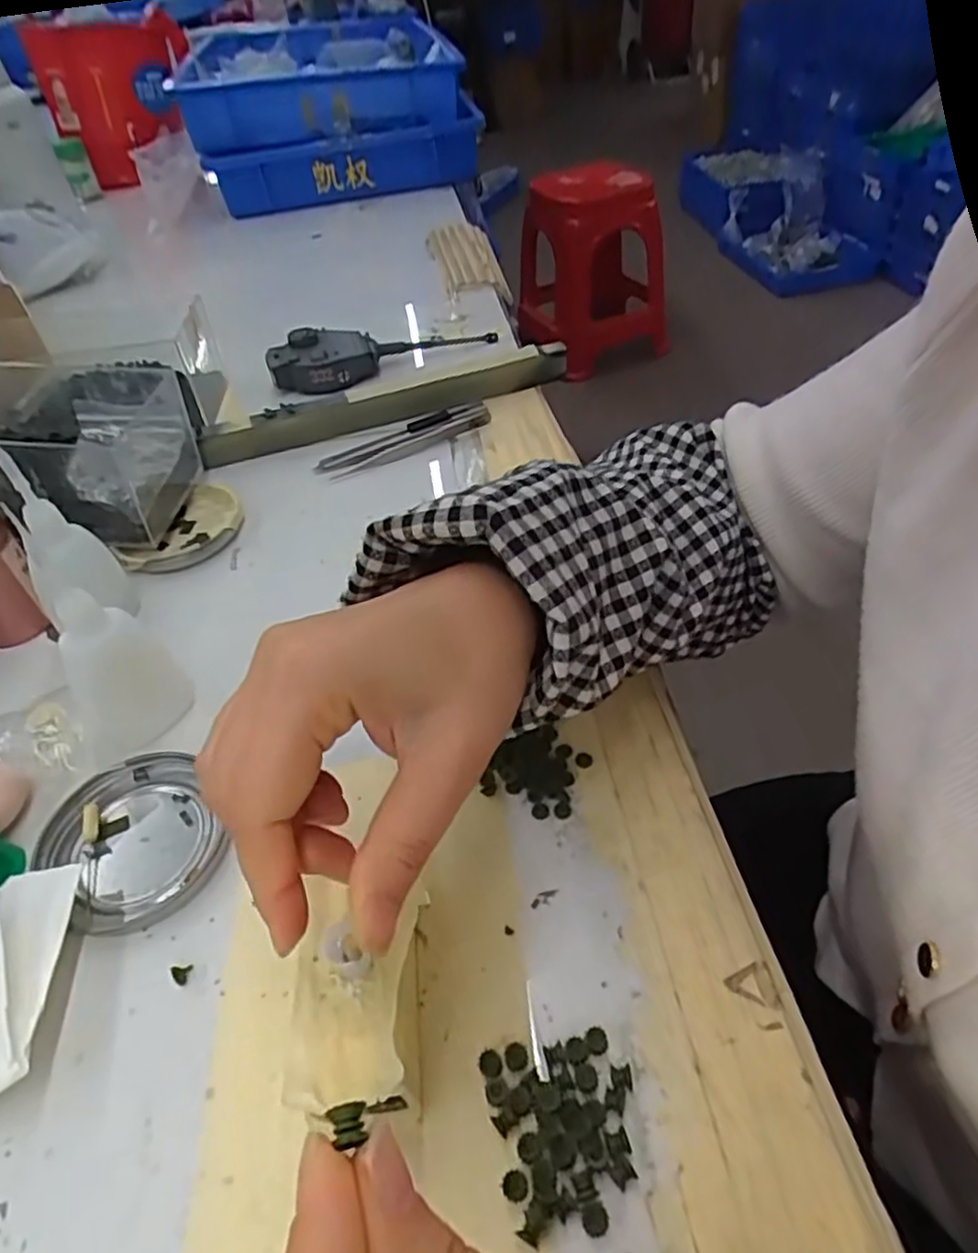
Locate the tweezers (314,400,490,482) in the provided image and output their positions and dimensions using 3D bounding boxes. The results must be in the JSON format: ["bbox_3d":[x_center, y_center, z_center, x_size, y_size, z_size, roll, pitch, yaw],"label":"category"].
[{"bbox_3d":[-0.059,-0.136,0.515,0.131,0.011,0.034,-22,47,-16],"label":"tweezers"}]

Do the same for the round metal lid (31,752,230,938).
[{"bbox_3d":[-0.151,0.091,0.301,0.068,0.010,0.075,-27,49,-20],"label":"round metal lid"}]

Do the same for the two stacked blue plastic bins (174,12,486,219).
[{"bbox_3d":[-0.240,-0.760,1.057,0.374,0.139,0.436,-14,46,-9],"label":"two stacked blue plastic bins"}]

